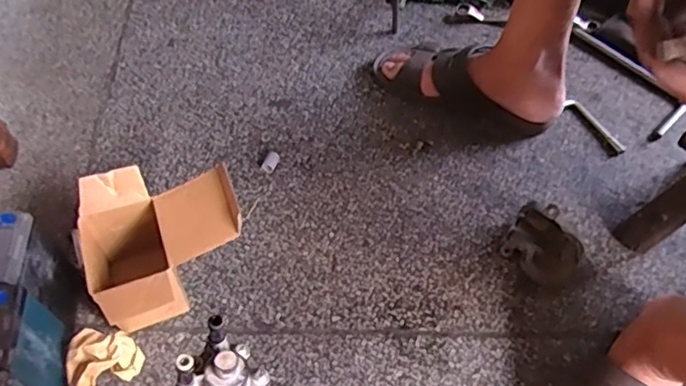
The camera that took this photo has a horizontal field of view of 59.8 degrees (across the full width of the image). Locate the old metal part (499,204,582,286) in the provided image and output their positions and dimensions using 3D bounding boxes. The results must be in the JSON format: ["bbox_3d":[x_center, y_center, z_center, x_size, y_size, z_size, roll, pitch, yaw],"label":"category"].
[{"bbox_3d":[0.241,0.062,0.717,0.073,0.062,0.098,-38,66,-22],"label":"old metal part"}]

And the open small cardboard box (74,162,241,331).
[{"bbox_3d":[-0.198,0.059,0.670,0.168,0.158,0.151,-34,64,-20],"label":"open small cardboard box"}]

